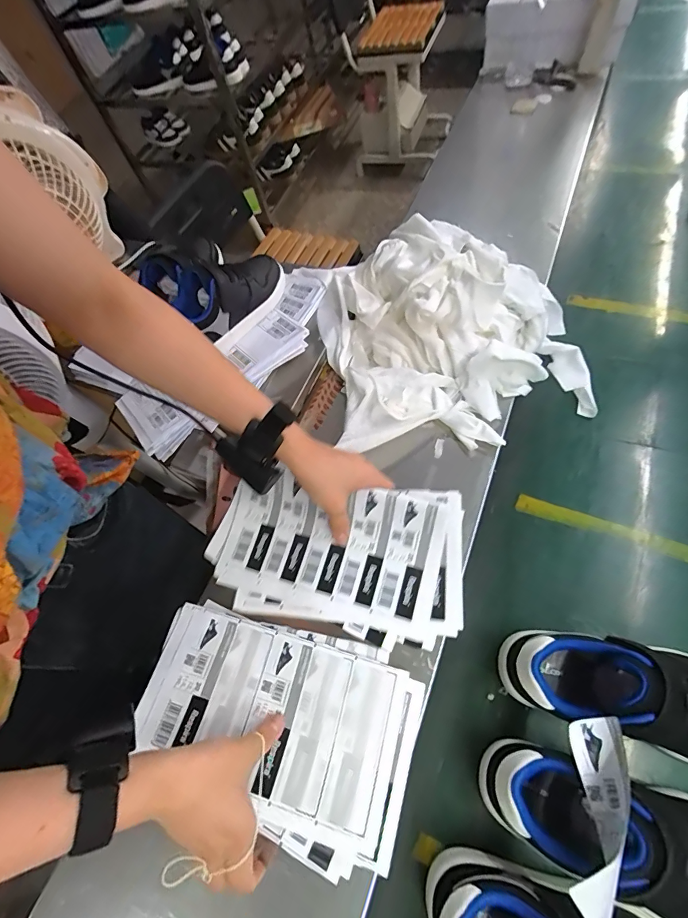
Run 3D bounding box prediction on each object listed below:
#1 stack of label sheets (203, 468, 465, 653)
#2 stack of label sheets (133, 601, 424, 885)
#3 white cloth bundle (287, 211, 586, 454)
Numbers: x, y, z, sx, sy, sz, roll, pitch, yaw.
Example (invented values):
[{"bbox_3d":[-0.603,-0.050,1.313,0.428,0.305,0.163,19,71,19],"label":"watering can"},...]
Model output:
[{"bbox_3d":[-0.013,0.097,0.437,0.273,0.066,0.145,8,64,7],"label":"stack of label sheets"},{"bbox_3d":[-0.070,0.243,0.390,0.264,0.021,0.162,15,65,11],"label":"stack of label sheets"},{"bbox_3d":[0.136,-0.182,0.546,0.350,0.097,0.323,-7,62,7],"label":"white cloth bundle"}]

